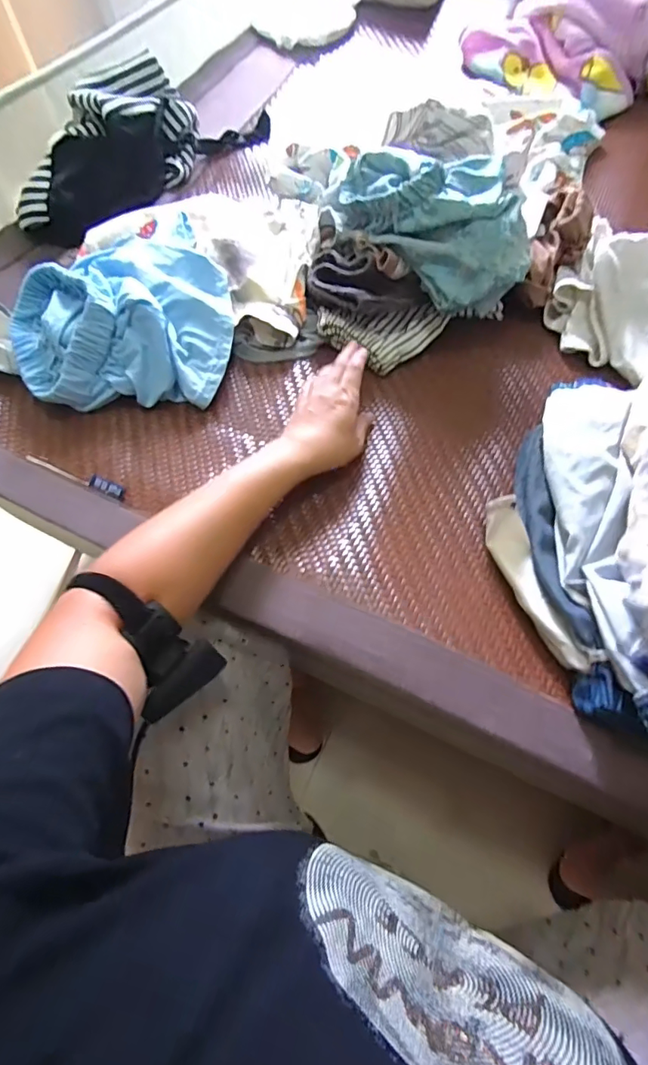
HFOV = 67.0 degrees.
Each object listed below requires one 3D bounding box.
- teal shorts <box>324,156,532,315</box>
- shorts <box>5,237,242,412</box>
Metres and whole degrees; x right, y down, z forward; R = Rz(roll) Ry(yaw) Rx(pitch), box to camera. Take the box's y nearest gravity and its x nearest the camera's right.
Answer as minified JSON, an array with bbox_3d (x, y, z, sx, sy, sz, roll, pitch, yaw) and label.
[{"bbox_3d":[0.110,-0.343,0.525,0.108,0.083,0.232,-39,70,-17],"label":"teal shorts"},{"bbox_3d":[-0.219,-0.228,0.534,0.233,0.070,0.185,-4,64,-2],"label":"shorts"}]

